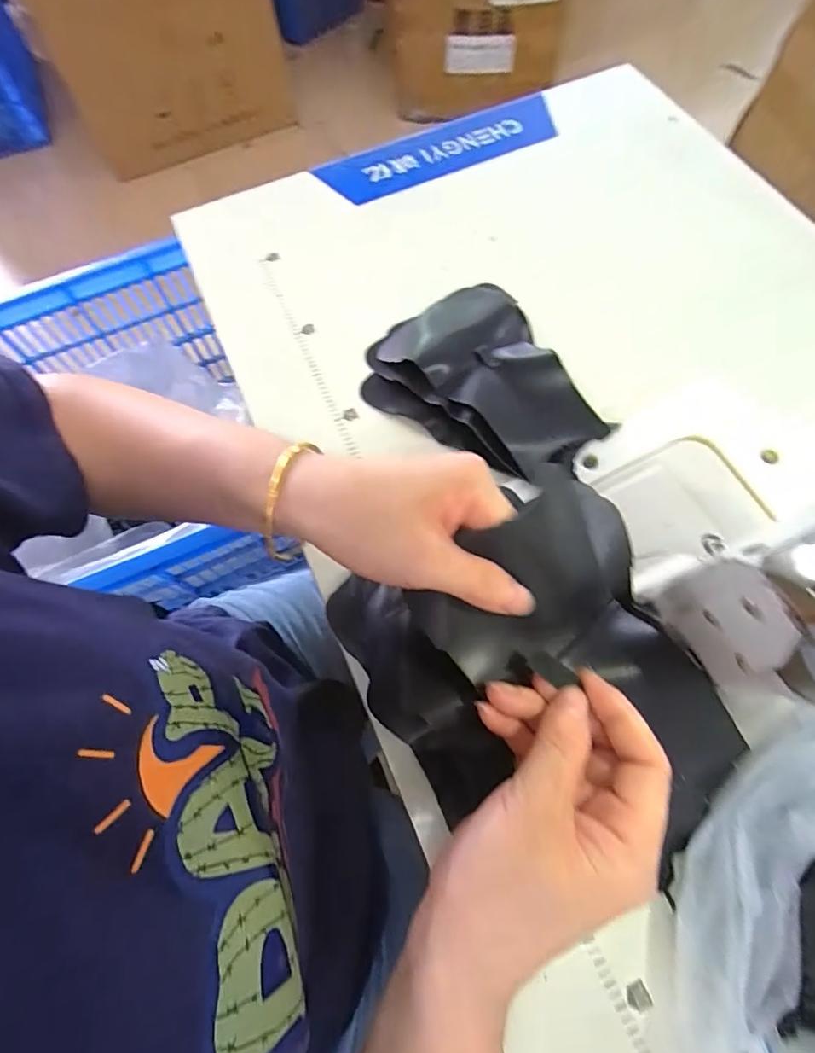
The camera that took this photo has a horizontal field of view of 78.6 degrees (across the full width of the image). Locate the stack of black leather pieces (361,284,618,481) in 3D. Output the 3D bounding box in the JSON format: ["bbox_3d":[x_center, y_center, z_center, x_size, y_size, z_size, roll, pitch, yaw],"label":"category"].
[{"bbox_3d":[0.066,-0.120,0.396,0.188,0.040,0.142,40,74,16],"label":"stack of black leather pieces"}]

